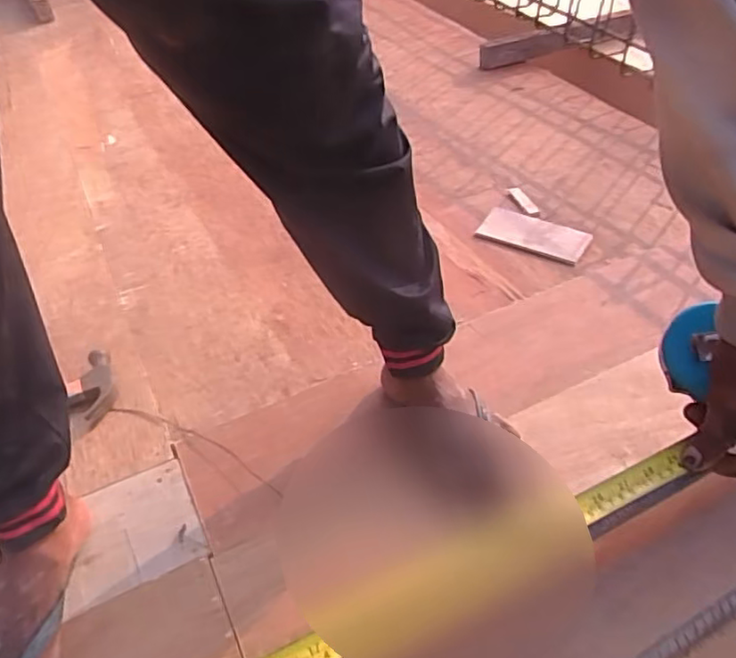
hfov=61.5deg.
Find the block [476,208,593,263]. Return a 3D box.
[{"bbox_3d":[0.285,-0.166,1.064,0.177,0.012,0.084,22,49,25],"label":"block"}]

